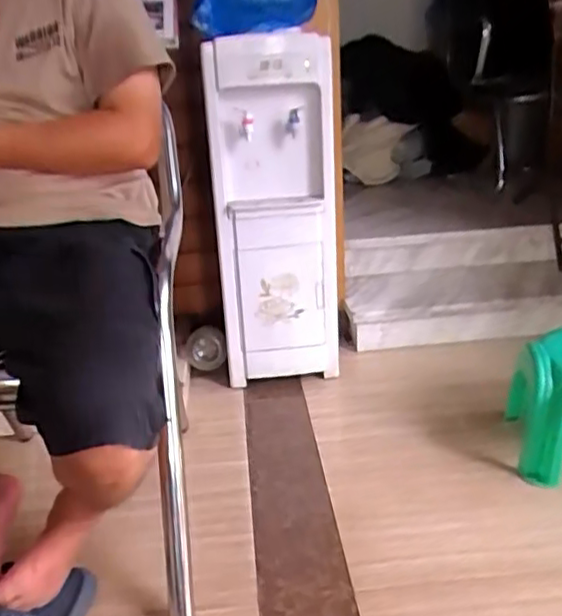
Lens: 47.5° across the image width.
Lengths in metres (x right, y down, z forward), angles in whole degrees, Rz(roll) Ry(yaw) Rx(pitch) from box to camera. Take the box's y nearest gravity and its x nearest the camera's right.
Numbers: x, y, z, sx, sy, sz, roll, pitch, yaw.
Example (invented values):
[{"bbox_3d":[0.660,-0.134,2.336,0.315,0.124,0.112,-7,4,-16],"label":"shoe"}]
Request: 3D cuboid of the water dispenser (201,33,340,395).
[{"bbox_3d":[-0.016,-0.276,1.793,0.338,0.851,0.403,-5,21,-2],"label":"water dispenser"}]

